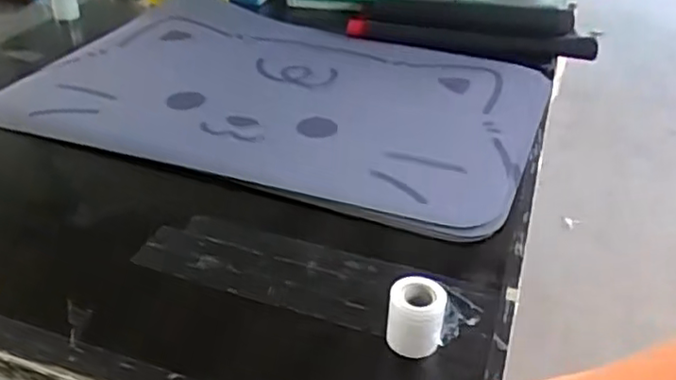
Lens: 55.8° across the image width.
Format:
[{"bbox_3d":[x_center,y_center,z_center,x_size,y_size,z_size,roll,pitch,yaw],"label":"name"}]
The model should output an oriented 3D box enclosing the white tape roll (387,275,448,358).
[{"bbox_3d":[0.084,0.135,0.681,0.060,0.063,0.053,10,34,13],"label":"white tape roll"}]

